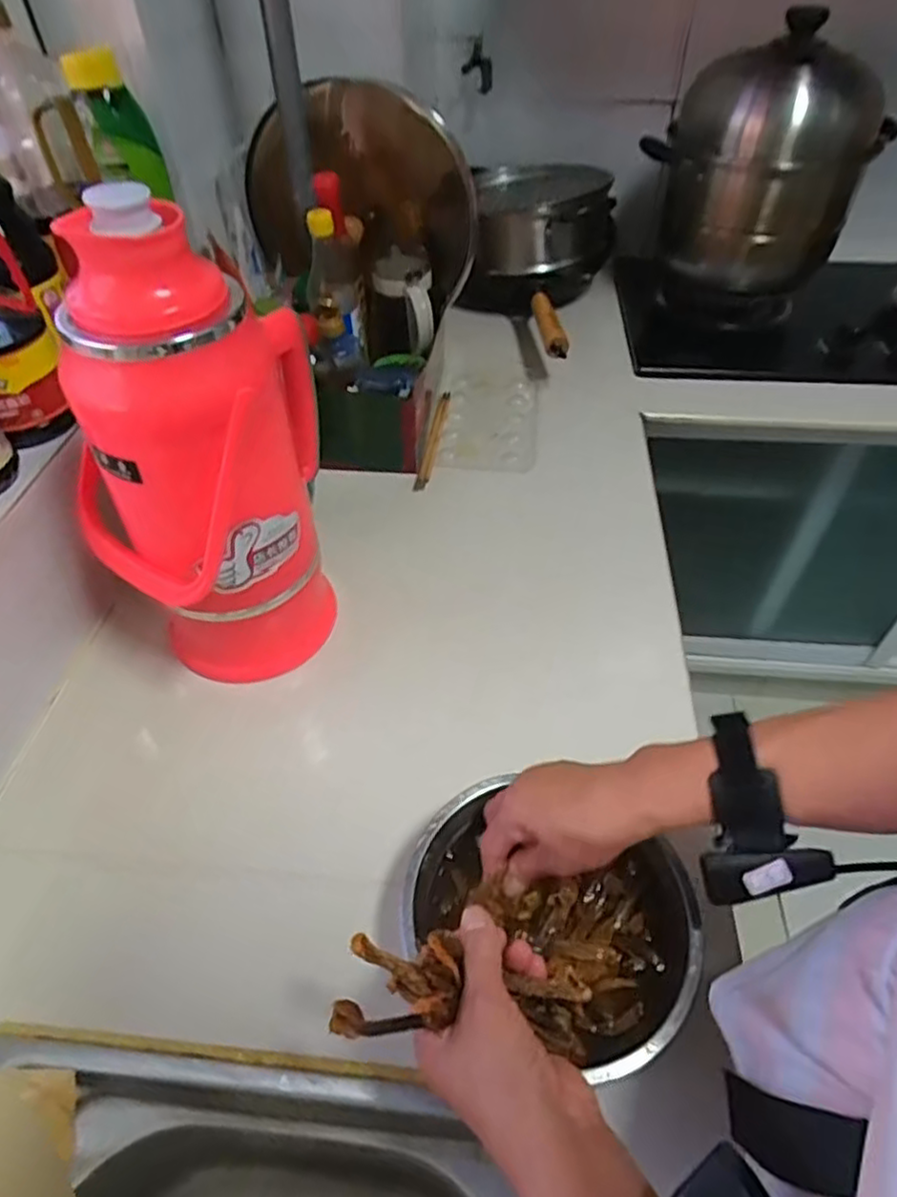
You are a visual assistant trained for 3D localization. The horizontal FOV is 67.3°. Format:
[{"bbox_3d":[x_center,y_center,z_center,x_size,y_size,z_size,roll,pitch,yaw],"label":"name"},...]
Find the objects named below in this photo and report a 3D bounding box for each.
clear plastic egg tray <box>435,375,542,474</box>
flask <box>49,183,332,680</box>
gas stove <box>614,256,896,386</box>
[{"bbox_3d":[0.059,-0.246,0.919,0.125,0.024,0.203,5,48,5],"label":"clear plastic egg tray"},{"bbox_3d":[-0.198,-0.106,0.541,0.188,0.368,0.149,-11,48,-10],"label":"flask"},{"bbox_3d":[0.635,-0.464,1.065,0.694,0.068,0.399,1,47,1],"label":"gas stove"}]

